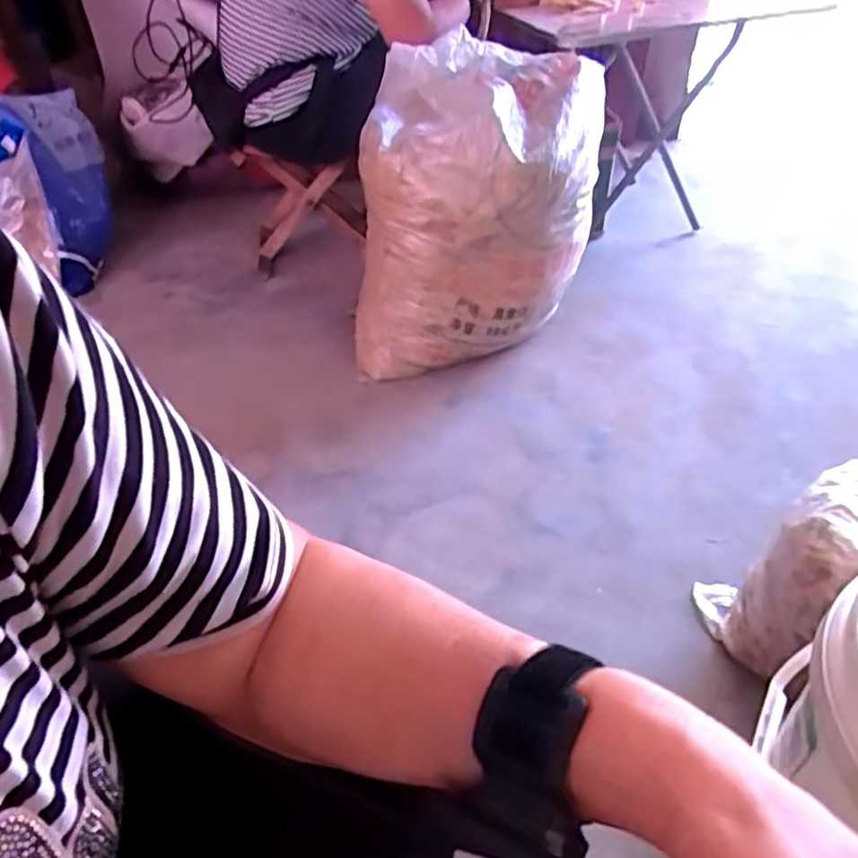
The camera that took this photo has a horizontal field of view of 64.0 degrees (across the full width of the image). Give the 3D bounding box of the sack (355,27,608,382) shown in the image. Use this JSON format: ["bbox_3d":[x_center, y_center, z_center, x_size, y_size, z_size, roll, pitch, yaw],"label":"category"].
[{"bbox_3d":[0.074,-0.365,1.201,0.406,0.466,0.293,-3,42,-2],"label":"sack"}]

